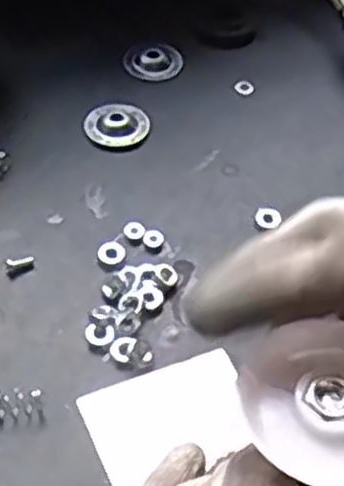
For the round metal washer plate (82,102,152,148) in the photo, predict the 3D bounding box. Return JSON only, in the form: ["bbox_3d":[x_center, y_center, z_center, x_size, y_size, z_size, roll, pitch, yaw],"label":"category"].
[{"bbox_3d":[-0.034,-0.074,0.497,0.040,0.006,0.036,1,48,-4],"label":"round metal washer plate"}]

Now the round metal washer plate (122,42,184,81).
[{"bbox_3d":[-0.013,-0.124,0.542,0.040,0.006,0.038,3,48,-3],"label":"round metal washer plate"}]

